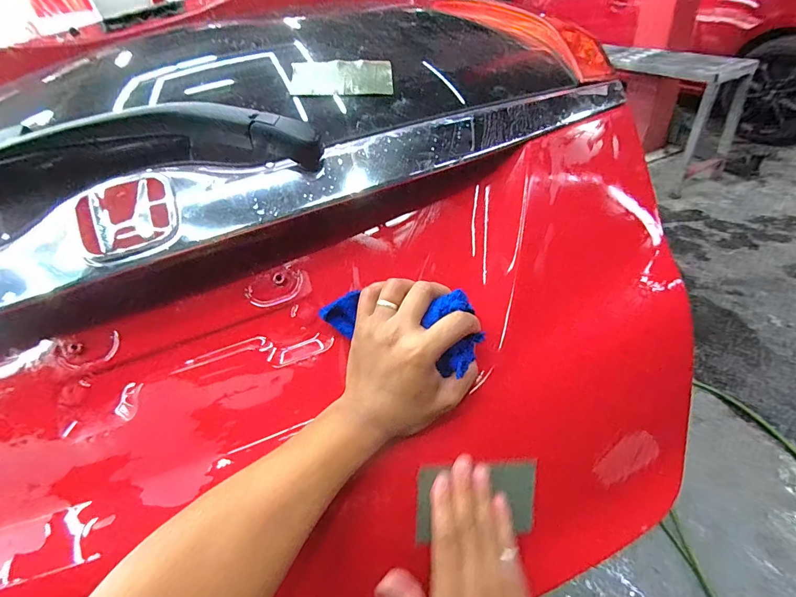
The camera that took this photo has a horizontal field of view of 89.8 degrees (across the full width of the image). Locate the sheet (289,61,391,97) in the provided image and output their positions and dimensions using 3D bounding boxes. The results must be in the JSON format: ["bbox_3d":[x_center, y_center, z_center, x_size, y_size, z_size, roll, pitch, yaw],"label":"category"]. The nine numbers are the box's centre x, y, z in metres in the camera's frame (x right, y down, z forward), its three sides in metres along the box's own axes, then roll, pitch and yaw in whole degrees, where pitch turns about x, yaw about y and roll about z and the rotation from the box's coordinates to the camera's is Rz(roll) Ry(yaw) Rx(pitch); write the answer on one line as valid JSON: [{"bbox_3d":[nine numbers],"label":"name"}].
[{"bbox_3d":[-0.067,-0.261,0.475,0.117,0.007,0.080,-3,56,-2],"label":"sheet"}]

